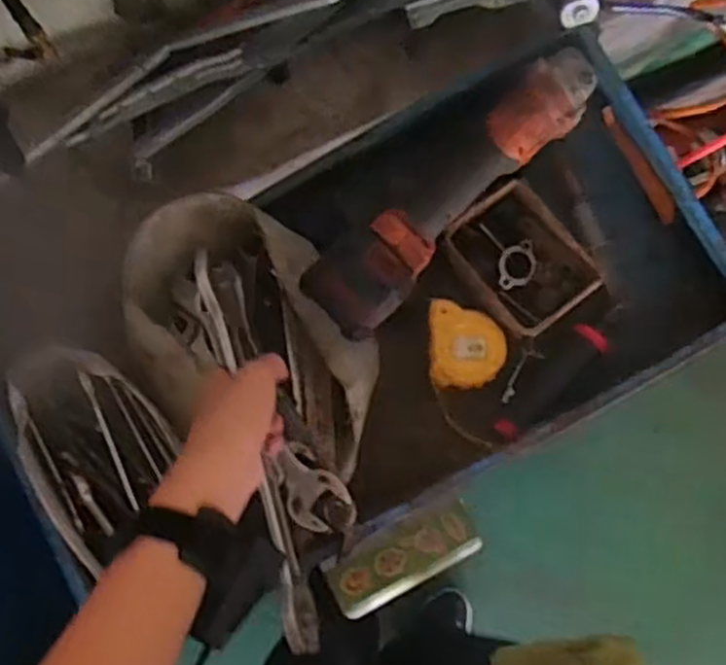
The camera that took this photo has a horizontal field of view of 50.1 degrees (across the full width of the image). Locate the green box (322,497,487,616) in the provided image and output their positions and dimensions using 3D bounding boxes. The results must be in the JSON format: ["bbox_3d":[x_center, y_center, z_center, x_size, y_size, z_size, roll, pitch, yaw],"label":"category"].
[{"bbox_3d":[0.045,0.253,0.890,0.177,0.032,0.078,-25,84,-5],"label":"green box"}]

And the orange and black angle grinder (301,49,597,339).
[{"bbox_3d":[0.096,-0.136,0.705,0.352,0.064,0.075,-43,86,-6],"label":"orange and black angle grinder"}]

